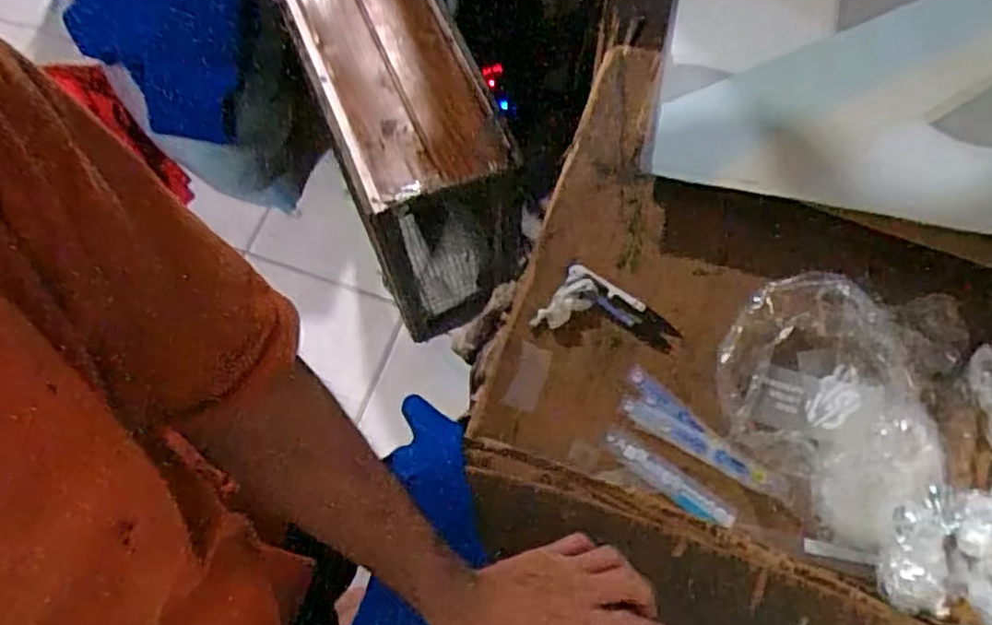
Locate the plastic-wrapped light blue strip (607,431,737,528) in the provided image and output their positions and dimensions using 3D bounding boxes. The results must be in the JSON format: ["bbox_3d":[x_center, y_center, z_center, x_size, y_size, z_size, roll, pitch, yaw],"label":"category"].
[{"bbox_3d":[0.153,0.151,0.616,0.127,0.004,0.024,36,72,13],"label":"plastic-wrapped light blue strip"}]

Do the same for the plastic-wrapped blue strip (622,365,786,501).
[{"bbox_3d":[0.186,0.117,0.625,0.166,0.007,0.044,36,72,13],"label":"plastic-wrapped blue strip"}]

